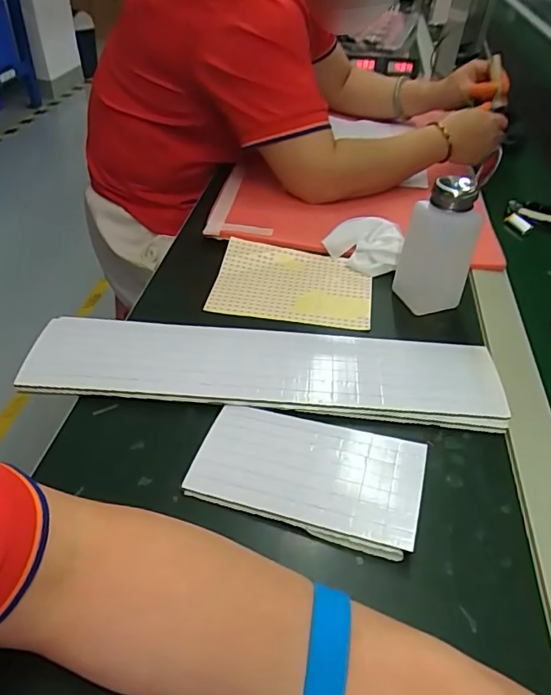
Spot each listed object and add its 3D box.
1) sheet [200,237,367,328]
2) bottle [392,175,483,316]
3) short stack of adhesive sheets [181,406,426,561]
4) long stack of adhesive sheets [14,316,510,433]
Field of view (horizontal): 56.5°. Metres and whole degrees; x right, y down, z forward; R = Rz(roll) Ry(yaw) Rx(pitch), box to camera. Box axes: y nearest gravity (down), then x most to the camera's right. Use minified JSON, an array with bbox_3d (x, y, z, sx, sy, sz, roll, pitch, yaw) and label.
[{"bbox_3d":[0.019,-0.070,0.562,0.166,0.013,0.128,5,40,5],"label":"sheet"},{"bbox_3d":[0.160,-0.103,0.502,0.058,0.117,0.047,2,40,-4],"label":"bottle"},{"bbox_3d":[0.023,0.086,0.375,0.160,0.014,0.089,15,41,11],"label":"short stack of adhesive sheets"},{"bbox_3d":[-0.010,0.015,0.450,0.395,0.013,0.091,4,41,2],"label":"long stack of adhesive sheets"}]

